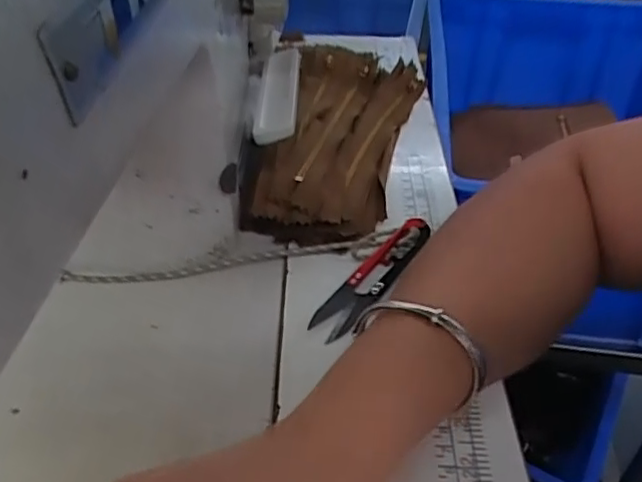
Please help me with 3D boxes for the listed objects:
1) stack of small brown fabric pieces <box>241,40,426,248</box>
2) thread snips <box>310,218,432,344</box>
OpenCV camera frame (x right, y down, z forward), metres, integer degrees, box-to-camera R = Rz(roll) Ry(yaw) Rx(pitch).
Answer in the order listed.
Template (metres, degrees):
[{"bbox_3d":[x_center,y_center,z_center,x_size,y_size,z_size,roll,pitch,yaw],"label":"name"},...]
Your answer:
[{"bbox_3d":[0.012,-0.084,0.474,0.103,0.042,0.230,10,40,10],"label":"stack of small brown fabric pieces"},{"bbox_3d":[0.031,0.018,0.362,0.023,0.013,0.099,27,46,28],"label":"thread snips"}]

